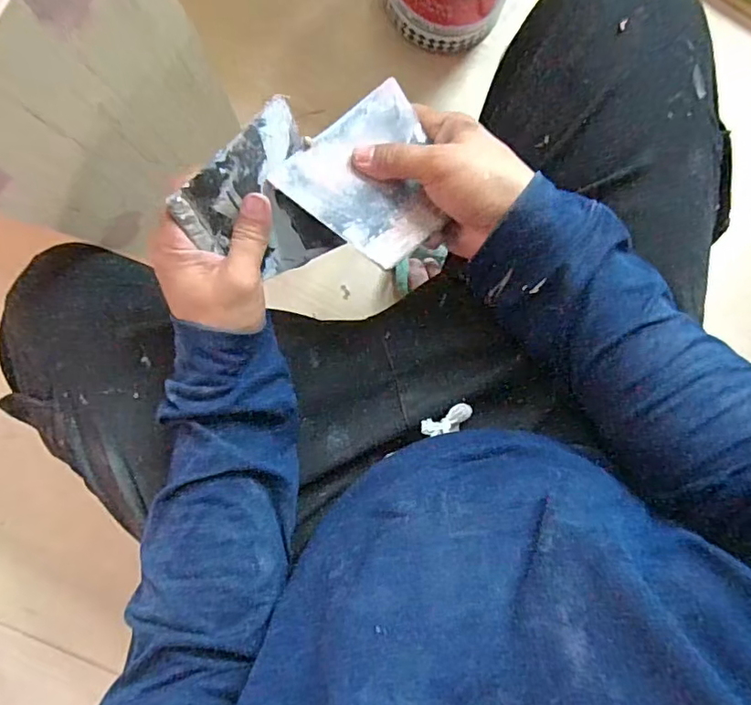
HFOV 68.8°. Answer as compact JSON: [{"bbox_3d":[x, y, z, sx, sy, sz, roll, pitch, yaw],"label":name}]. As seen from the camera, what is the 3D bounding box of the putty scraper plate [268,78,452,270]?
[{"bbox_3d":[0.003,-0.117,0.374,0.105,0.007,0.101,-44,89,-9],"label":"putty scraper plate"}]

